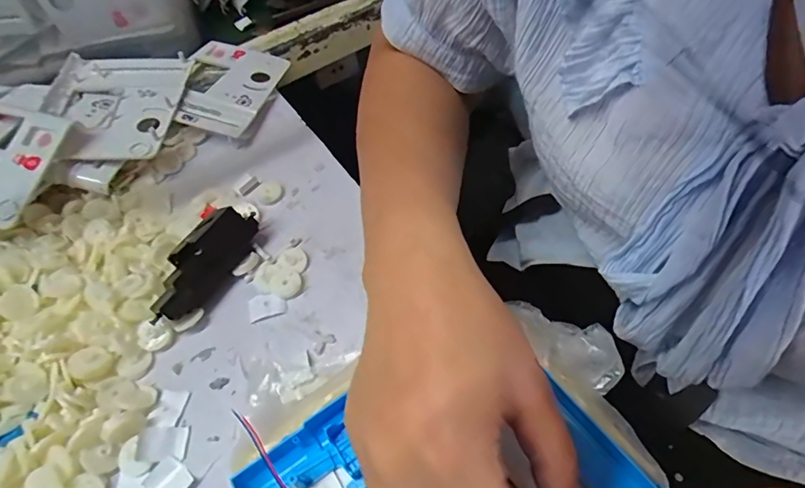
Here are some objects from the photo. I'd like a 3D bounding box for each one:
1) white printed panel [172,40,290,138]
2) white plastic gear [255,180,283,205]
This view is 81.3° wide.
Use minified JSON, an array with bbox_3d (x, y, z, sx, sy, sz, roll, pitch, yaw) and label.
[{"bbox_3d":[-0.188,-0.173,0.501,0.099,0.012,0.146,10,50,3],"label":"white printed panel"},{"bbox_3d":[-0.118,-0.047,0.415,0.023,0.004,0.027,-22,52,-8],"label":"white plastic gear"}]

